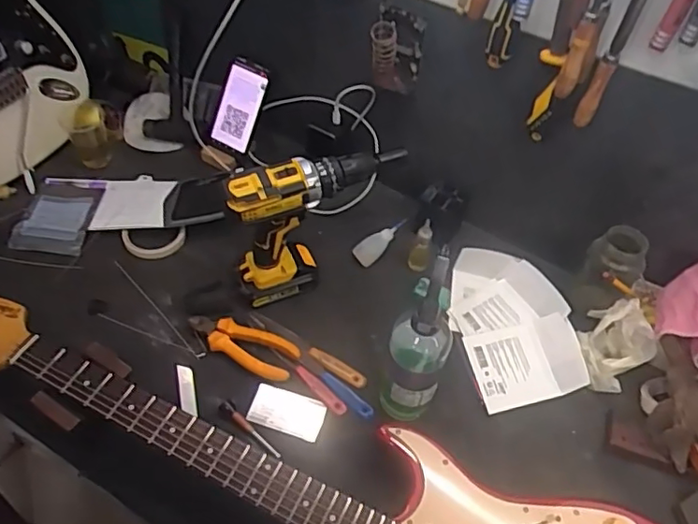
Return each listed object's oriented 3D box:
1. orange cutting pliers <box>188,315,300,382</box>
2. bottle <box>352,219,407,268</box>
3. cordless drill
[{"bbox_3d":[-0.138,0.102,0.746,0.145,0.013,0.056,18,52,11],"label":"orange cutting pliers"},{"bbox_3d":[0.046,-0.031,0.849,0.088,0.019,0.031,-40,57,7],"label":"bottle"},{"bbox_3d":[-0.041,-0.055,0.761,0.226,0.198,0.061,-18,54,-17],"label":"cordless drill"}]

